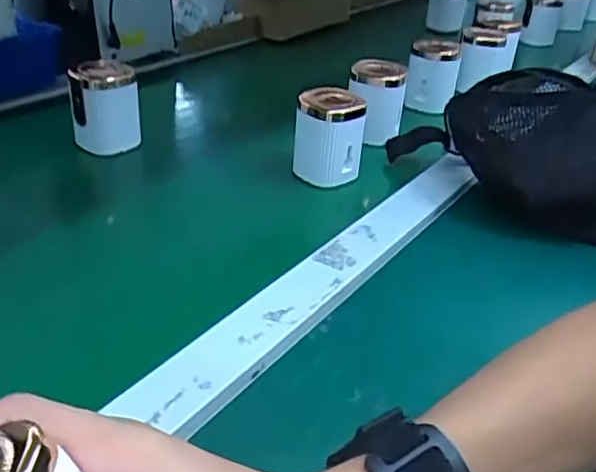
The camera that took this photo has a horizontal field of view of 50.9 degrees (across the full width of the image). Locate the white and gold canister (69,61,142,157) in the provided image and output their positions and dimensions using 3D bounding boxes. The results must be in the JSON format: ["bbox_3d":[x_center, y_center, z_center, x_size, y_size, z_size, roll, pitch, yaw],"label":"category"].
[{"bbox_3d":[-0.181,-0.126,0.594,0.059,0.069,0.070,-4,35,-13],"label":"white and gold canister"}]

